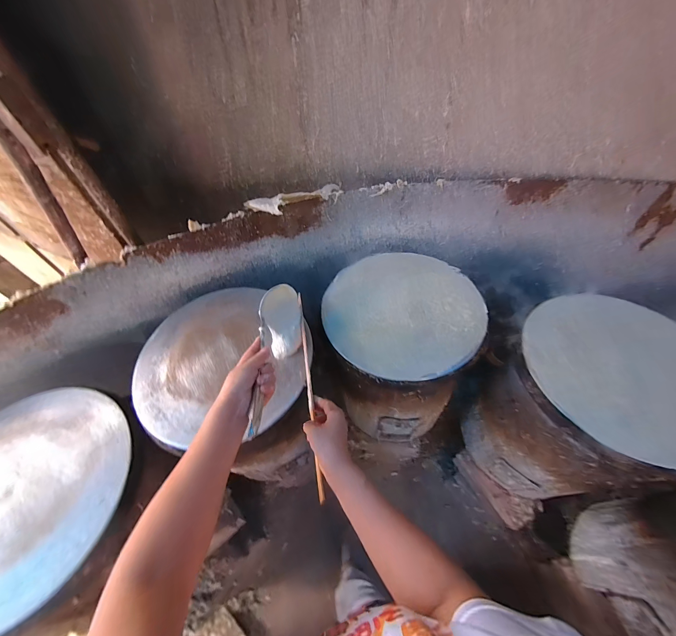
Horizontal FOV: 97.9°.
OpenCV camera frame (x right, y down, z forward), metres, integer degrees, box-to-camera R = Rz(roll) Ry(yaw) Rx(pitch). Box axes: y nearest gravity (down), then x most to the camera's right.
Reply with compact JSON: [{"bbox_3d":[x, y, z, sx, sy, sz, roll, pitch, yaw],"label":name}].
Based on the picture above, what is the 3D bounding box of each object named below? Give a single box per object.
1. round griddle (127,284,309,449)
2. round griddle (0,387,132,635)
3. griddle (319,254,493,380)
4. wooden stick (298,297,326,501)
[{"bbox_3d":[-0.256,0.082,0.633,0.342,0.022,0.368,-35,61,-19],"label":"round griddle"},{"bbox_3d":[-0.577,0.306,0.509,0.396,0.033,0.361,3,56,5],"label":"round griddle"},{"bbox_3d":[0.151,-0.026,0.693,0.352,0.017,0.352,-1,56,2],"label":"griddle"},{"bbox_3d":[-0.057,0.113,0.565,0.010,0.022,0.416,-9,52,-4],"label":"wooden stick"}]

